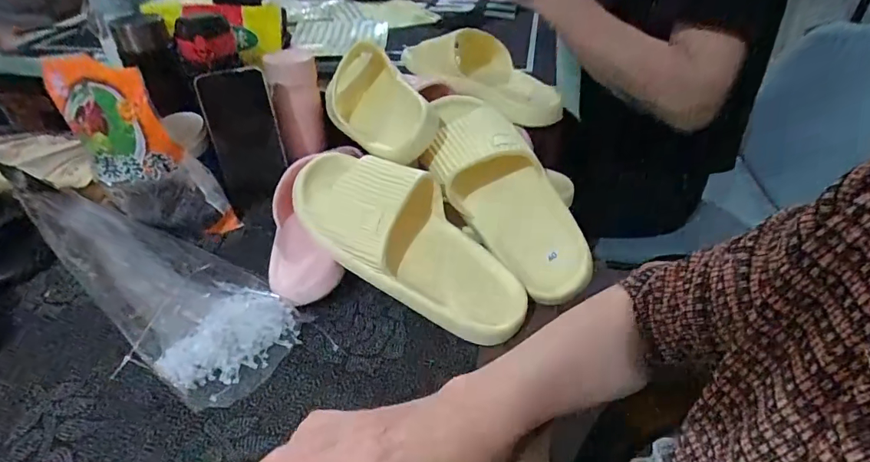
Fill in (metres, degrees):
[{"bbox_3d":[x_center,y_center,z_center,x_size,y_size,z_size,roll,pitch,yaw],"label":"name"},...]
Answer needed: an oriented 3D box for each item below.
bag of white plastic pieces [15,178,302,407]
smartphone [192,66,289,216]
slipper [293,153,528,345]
[{"bbox_3d":[-0.297,0.036,0.506,0.395,0.038,0.125,28,47,31],"label":"bag of white plastic pieces"},{"bbox_3d":[-0.230,-0.110,0.594,0.079,0.168,0.015,-17,31,-16],"label":"smartphone"},{"bbox_3d":[-0.028,0.007,0.467,0.263,0.071,0.105,36,57,7],"label":"slipper"}]

